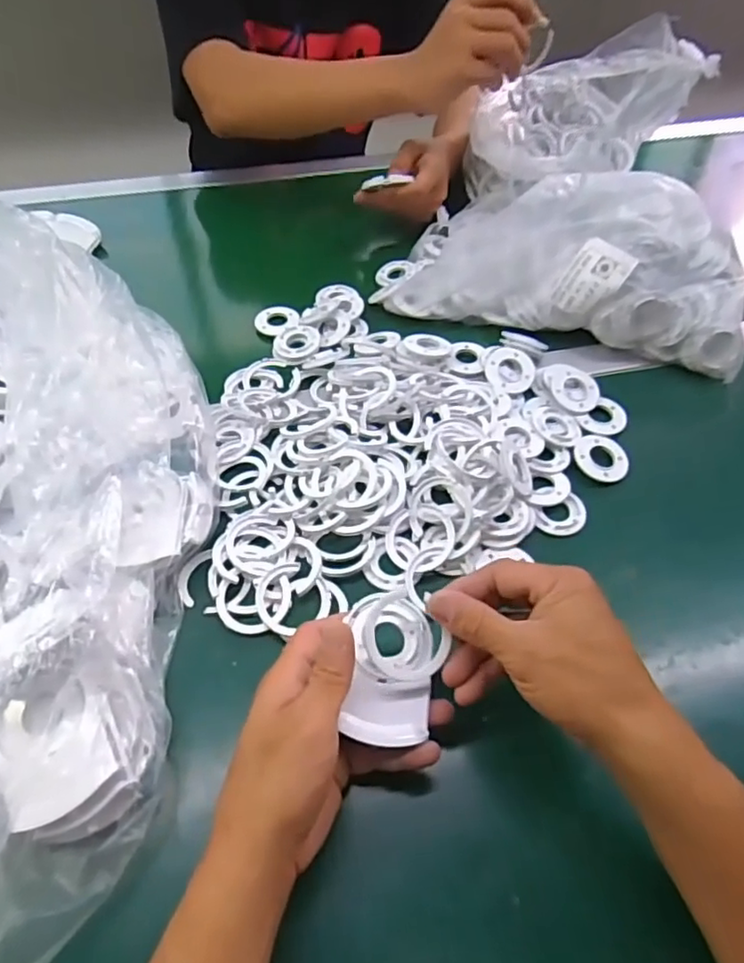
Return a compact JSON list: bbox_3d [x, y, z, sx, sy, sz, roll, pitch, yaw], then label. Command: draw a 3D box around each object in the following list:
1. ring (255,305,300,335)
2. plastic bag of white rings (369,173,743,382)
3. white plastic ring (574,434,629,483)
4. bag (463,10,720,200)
[{"bbox_3d":[-0.096,-0.164,0.623,0.044,0.010,0.047,0,52,0],"label":"ring"},{"bbox_3d":[0.187,-0.212,0.587,0.331,0.095,0.141,11,54,5],"label":"plastic bag of white rings"},{"bbox_3d":[0.188,-0.020,0.502,0.045,0.006,0.040,32,58,23],"label":"white plastic ring"},{"bbox_3d":[0.219,-0.401,0.666,0.266,0.107,0.154,-27,60,-3],"label":"bag"}]

